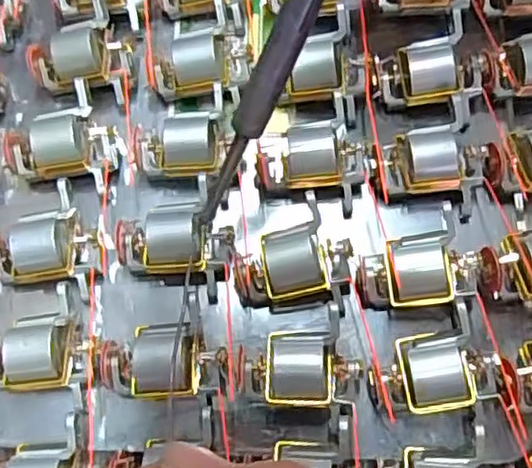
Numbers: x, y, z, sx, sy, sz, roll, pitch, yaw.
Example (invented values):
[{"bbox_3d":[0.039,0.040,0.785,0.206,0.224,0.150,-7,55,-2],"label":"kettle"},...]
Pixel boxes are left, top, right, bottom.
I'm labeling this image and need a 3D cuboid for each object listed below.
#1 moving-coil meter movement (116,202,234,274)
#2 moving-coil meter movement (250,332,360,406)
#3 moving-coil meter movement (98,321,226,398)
[{"bbox_3d":[-0.026,0.002,0.182,0.032,0.018,0.019,1,71,-1],"label":"moving-coil meter movement"},{"bbox_3d":[0.011,0.036,0.174,0.027,0.014,0.019,1,71,-1],"label":"moving-coil meter movement"},{"bbox_3d":[-0.028,0.034,0.174,0.033,0.013,0.020,-3,71,-2],"label":"moving-coil meter movement"}]

